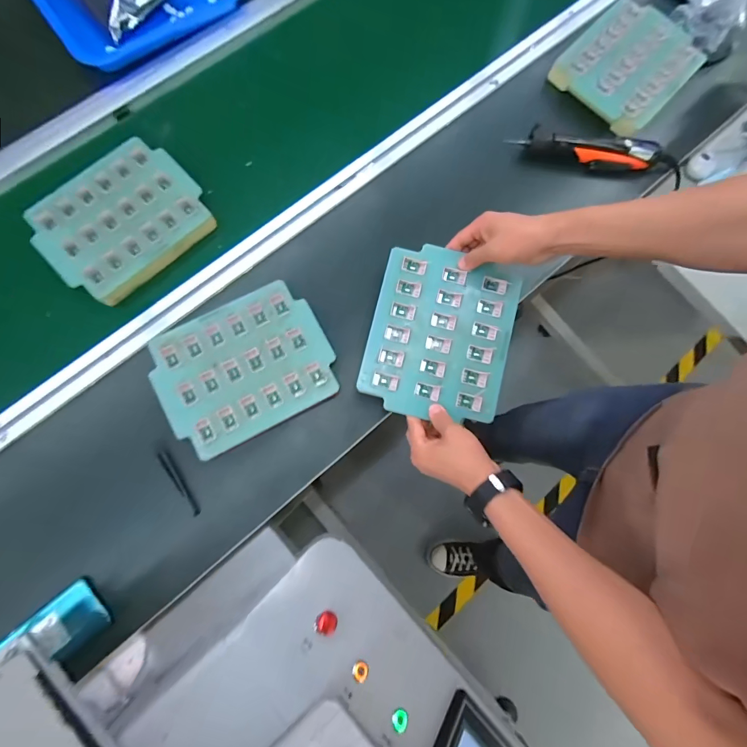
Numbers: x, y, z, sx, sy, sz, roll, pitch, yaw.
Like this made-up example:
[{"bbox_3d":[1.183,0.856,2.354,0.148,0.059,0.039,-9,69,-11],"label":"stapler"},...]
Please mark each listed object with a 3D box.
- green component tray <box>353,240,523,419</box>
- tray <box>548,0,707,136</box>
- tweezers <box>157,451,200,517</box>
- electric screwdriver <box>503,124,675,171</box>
[{"bbox_3d":[0.088,-0.053,0.509,0.176,0.009,0.215,14,82,3],"label":"green component tray"},{"bbox_3d":[0.435,-0.528,0.655,0.182,0.027,0.217,42,81,8],"label":"tray"},{"bbox_3d":[-0.260,0.147,0.523,0.013,0.017,0.097,-36,80,-8],"label":"tweezers"},{"bbox_3d":[0.350,-0.353,0.628,0.257,0.036,0.046,8,78,1],"label":"electric screwdriver"}]

